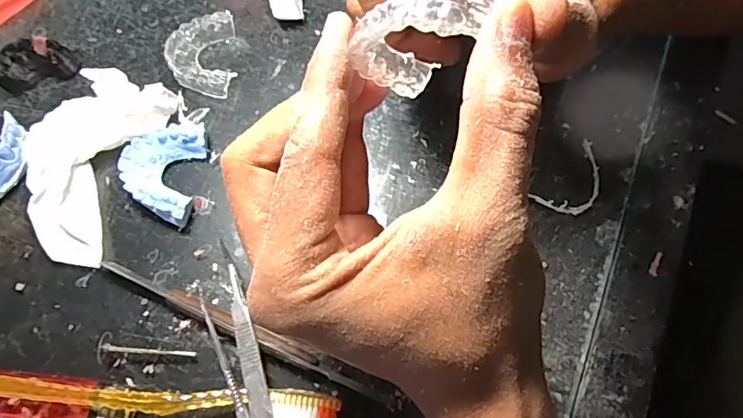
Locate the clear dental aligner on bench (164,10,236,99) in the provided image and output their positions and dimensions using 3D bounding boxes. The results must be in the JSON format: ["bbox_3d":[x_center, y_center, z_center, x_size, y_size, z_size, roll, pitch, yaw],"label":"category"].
[{"bbox_3d":[-0.105,-0.094,0.313,0.039,0.013,0.056,-7,71,-1],"label":"clear dental aligner on bench"}]

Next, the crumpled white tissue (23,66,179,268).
[{"bbox_3d":[-0.160,-0.029,0.282,0.056,0.035,0.108,19,73,8],"label":"crumpled white tissue"}]

